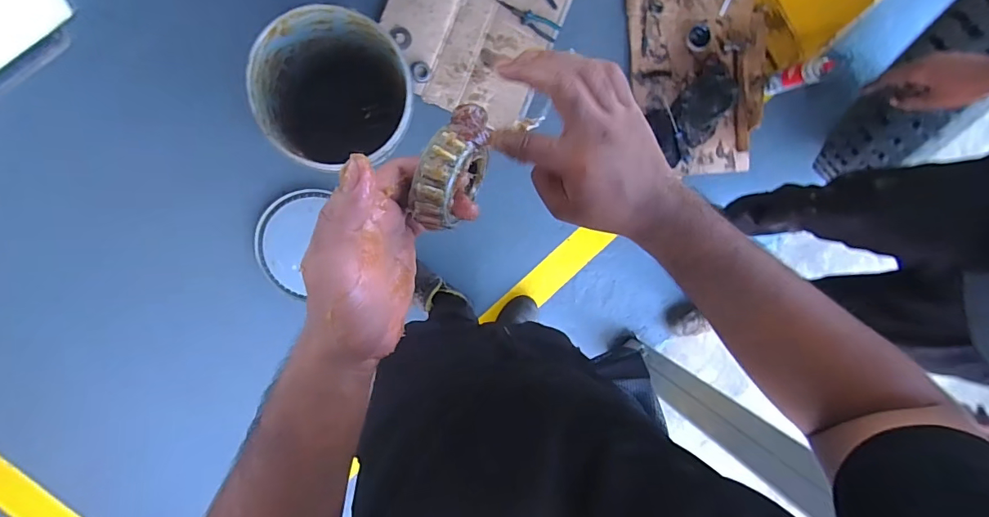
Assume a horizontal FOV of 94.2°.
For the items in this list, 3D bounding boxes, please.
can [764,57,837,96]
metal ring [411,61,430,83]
[{"bbox_3d":[0.868,-0.522,1.323,0.063,0.179,0.061,-1,97,-11],"label":"can"},{"bbox_3d":[-0.202,-0.512,1.261,0.049,0.011,0.053,-1,97,-11],"label":"metal ring"}]

